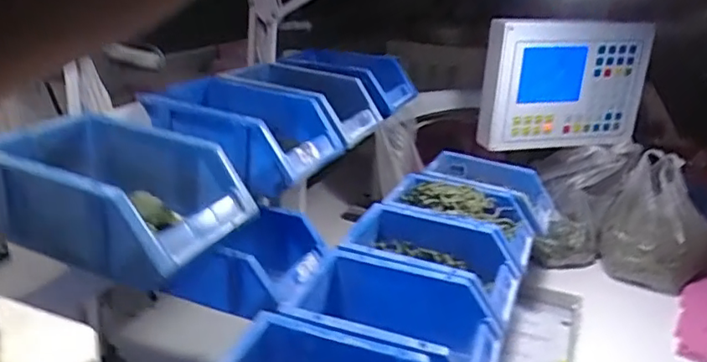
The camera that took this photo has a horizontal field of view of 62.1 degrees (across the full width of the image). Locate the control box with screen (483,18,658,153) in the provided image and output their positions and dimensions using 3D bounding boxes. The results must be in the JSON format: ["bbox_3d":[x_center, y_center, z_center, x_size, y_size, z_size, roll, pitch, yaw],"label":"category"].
[{"bbox_3d":[0.318,-0.144,0.883,0.256,0.189,0.029,-3,22,-14],"label":"control box with screen"}]

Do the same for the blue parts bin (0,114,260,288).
[{"bbox_3d":[-0.184,0.008,0.459,0.173,0.072,0.120,10,23,19],"label":"blue parts bin"}]

